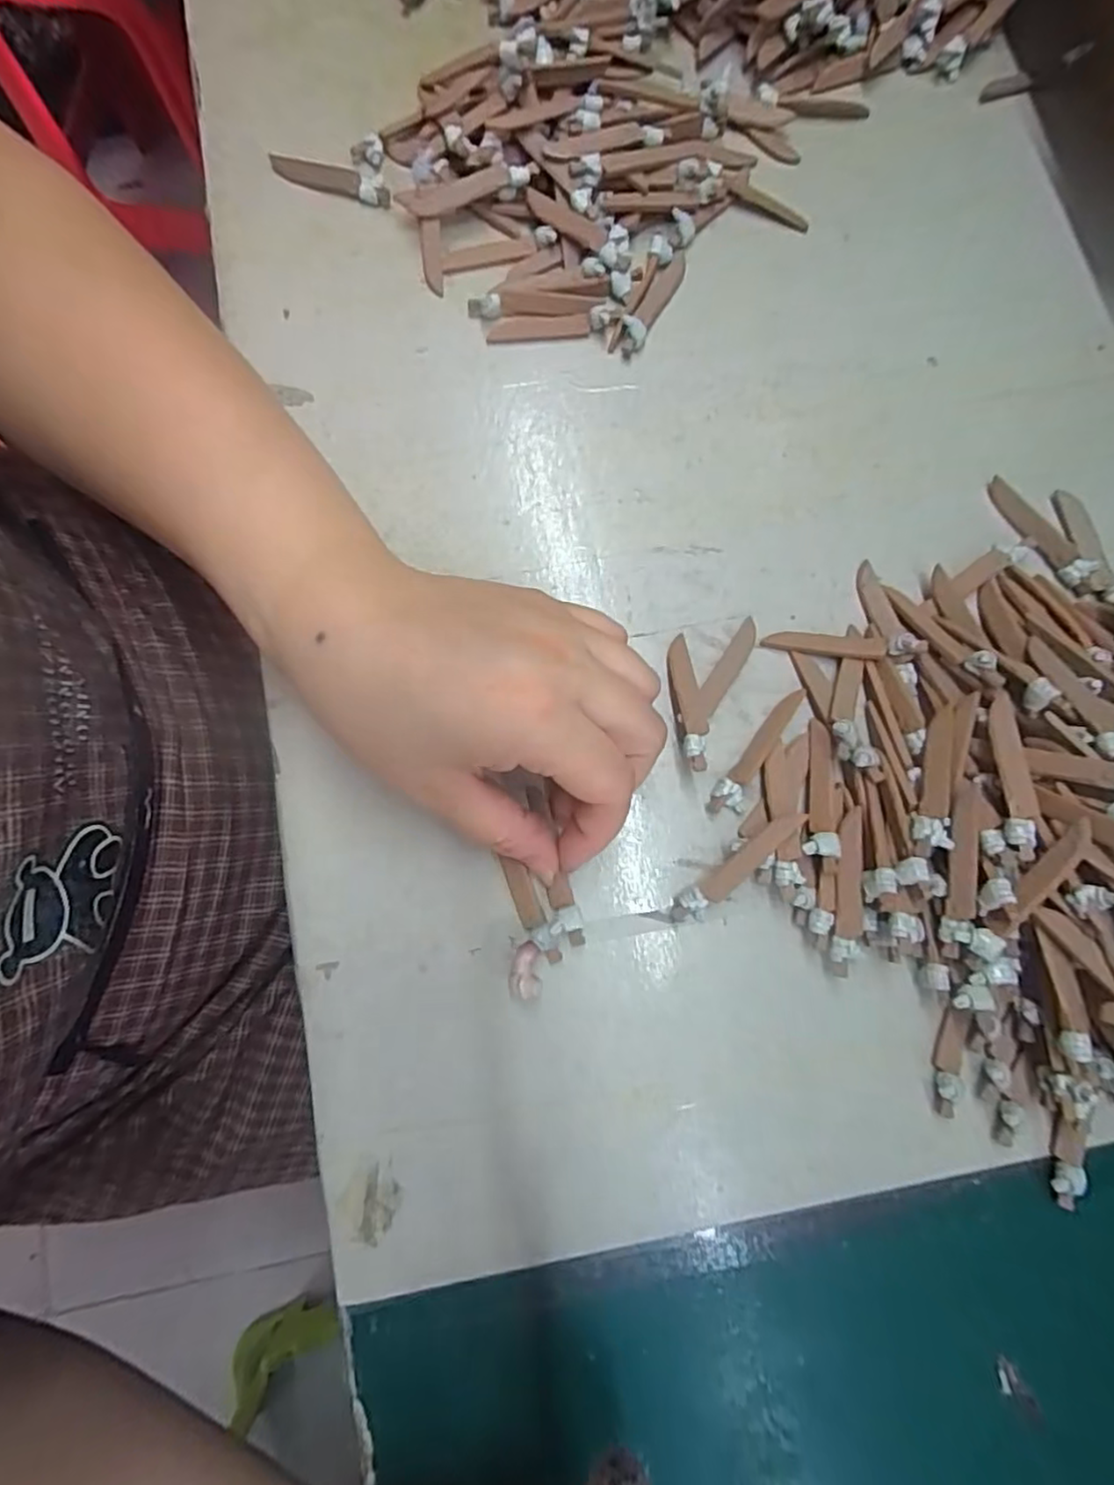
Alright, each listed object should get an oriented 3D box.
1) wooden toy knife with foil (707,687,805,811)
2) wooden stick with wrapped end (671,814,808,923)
[{"bbox_3d":[0.077,0.003,0.249,0.013,0.007,0.058,31,81,6],"label":"wooden toy knife with foil"},{"bbox_3d":[0.066,0.046,0.234,0.059,0.009,0.011,-42,82,7],"label":"wooden stick with wrapped end"}]

